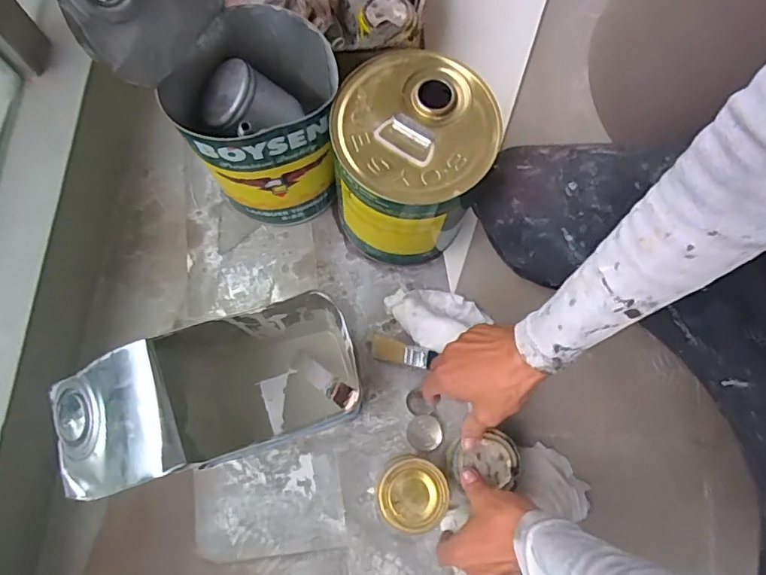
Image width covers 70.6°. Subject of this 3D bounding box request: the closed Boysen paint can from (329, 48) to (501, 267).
[{"bbox_3d":[0.028,-0.129,0.605,0.153,0.204,0.148,0,76,-2],"label":"closed Boysen paint can"}]

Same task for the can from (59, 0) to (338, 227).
[{"bbox_3d":[-0.156,-0.206,0.571,0.203,0.317,0.181,-1,76,-2],"label":"can"}]

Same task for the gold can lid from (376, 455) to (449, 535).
[{"bbox_3d":[0.030,0.212,0.552,0.072,0.014,0.073,0,76,-2],"label":"gold can lid"}]

